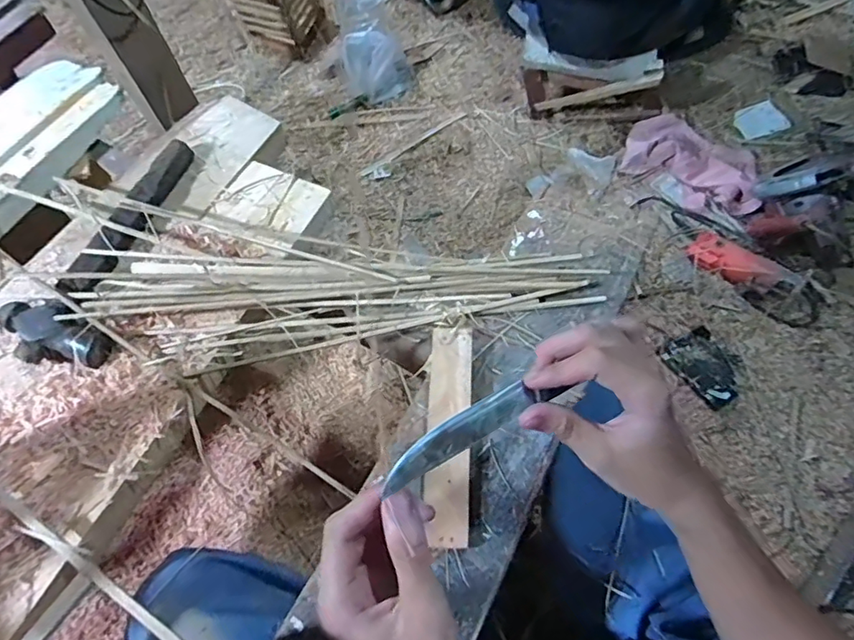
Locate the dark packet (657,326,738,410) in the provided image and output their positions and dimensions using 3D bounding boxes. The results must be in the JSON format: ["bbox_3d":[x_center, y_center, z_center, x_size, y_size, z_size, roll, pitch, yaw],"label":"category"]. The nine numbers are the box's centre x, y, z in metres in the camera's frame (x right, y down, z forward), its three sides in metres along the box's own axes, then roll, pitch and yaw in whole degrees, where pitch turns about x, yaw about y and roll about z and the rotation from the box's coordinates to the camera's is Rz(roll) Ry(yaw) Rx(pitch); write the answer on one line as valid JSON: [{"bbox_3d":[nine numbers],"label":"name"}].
[{"bbox_3d":[0.537,0.095,1.035,0.108,0.014,0.151,-20,65,-8],"label":"dark packet"}]

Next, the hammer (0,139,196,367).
[{"bbox_3d":[-0.301,-0.076,0.542,0.099,0.031,0.278,22,66,12],"label":"hammer"}]

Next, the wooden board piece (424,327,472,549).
[{"bbox_3d":[0.018,0.090,0.443,0.036,0.011,0.180,2,64,3],"label":"wooden board piece"}]

